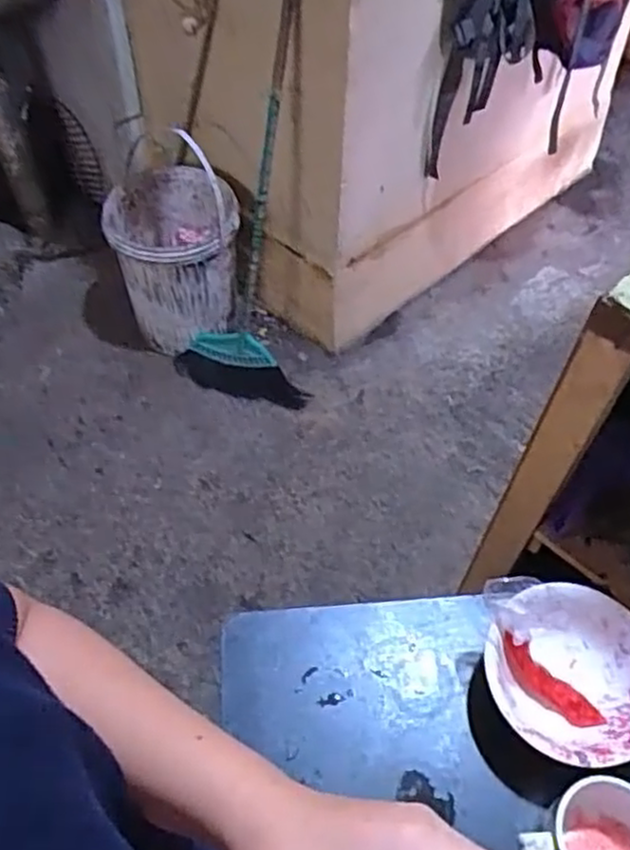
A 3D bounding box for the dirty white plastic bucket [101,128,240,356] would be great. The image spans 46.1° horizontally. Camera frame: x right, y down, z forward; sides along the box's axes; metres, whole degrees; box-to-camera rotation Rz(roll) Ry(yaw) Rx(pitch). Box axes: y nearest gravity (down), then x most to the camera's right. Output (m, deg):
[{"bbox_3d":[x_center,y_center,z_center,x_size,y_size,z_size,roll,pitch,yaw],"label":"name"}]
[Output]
[{"bbox_3d":[-0.315,-0.393,1.716,0.284,0.341,0.279,-10,54,-7],"label":"dirty white plastic bucket"}]

